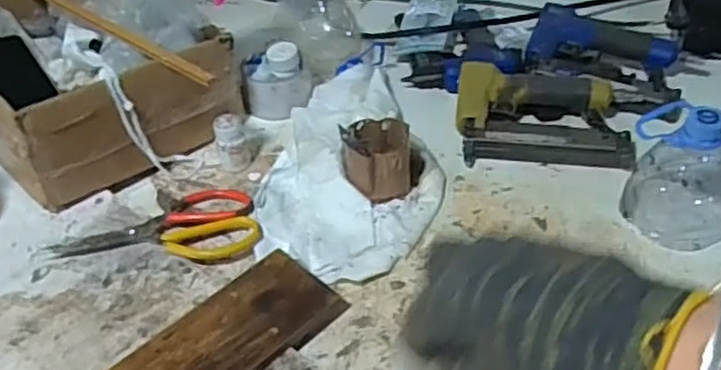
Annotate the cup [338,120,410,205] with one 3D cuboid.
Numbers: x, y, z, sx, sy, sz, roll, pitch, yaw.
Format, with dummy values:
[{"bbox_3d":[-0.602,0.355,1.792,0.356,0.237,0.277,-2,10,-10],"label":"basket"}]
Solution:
[{"bbox_3d":[0.020,-0.028,0.696,0.076,0.054,0.084,-1,43,2],"label":"cup"}]

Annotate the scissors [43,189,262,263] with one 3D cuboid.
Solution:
[{"bbox_3d":[-0.201,0.041,0.671,0.200,0.018,0.084,-1,42,2],"label":"scissors"}]

